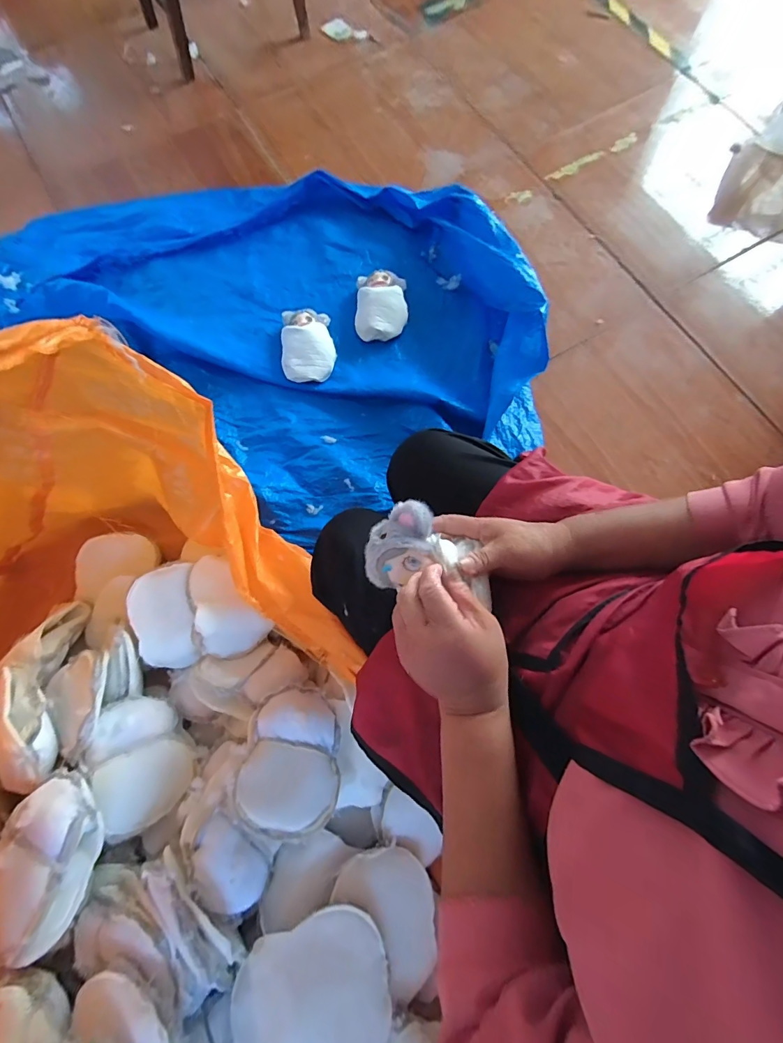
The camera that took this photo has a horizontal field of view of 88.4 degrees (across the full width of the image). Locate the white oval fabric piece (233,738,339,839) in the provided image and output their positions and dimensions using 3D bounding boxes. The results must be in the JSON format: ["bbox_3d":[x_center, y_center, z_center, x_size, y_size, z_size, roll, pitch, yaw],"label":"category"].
[{"bbox_3d":[-0.141,0.365,0.551,0.133,0.016,0.104,18,55,-9],"label":"white oval fabric piece"}]

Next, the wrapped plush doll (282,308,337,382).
[{"bbox_3d":[-0.195,-0.417,0.950,0.119,0.047,0.185,-3,77,0],"label":"wrapped plush doll"}]

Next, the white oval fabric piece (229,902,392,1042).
[{"bbox_3d":[-0.093,0.558,0.472,0.177,0.024,0.138,-8,52,-14],"label":"white oval fabric piece"}]

